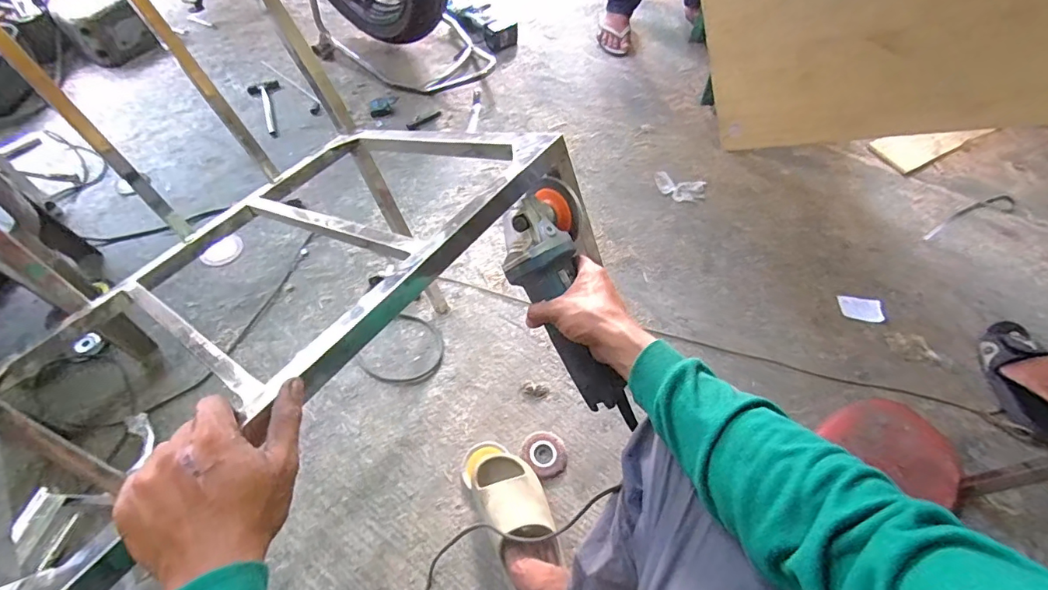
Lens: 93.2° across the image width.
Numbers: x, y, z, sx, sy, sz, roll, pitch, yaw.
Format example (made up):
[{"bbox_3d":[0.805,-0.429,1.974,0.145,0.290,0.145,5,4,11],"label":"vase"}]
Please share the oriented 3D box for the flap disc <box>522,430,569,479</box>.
[{"bbox_3d":[0.044,0.311,0.969,0.080,0.025,0.085,0,55,0],"label":"flap disc"}]

